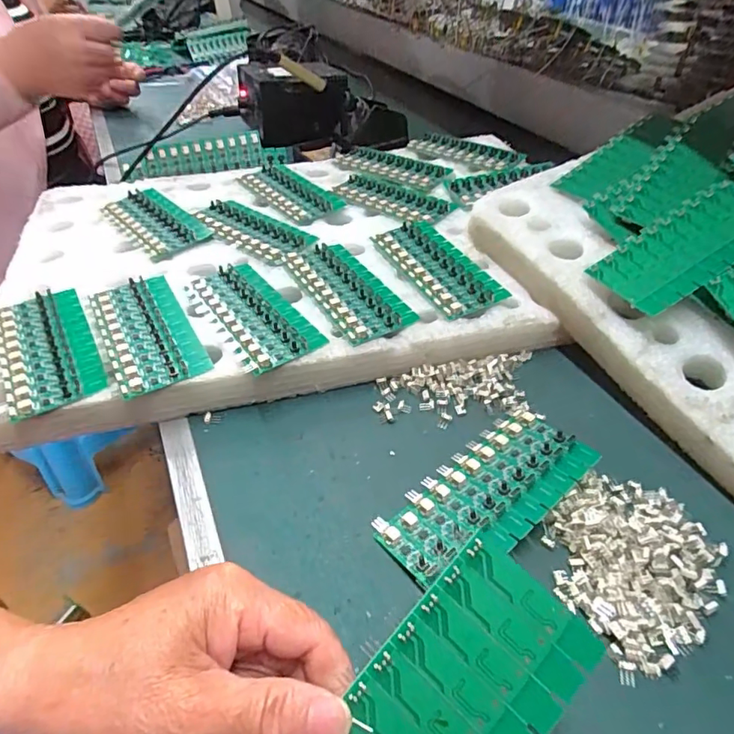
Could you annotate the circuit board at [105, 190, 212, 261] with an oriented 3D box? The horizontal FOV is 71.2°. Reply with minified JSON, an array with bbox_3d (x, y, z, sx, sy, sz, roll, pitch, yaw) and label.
[{"bbox_3d":[-0.217,-0.152,0.521,0.063,0.012,0.137,-31,51,-27],"label":"circuit board"}]

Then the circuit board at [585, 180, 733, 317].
[{"bbox_3d":[0.237,-0.088,0.372,0.135,0.004,0.064,-32,51,-6],"label":"circuit board"}]

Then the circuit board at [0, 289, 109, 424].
[{"bbox_3d":[-0.239,-0.015,0.383,0.061,0.008,0.133,-24,48,-22],"label":"circuit board"}]

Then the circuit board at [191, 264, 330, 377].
[{"bbox_3d":[-0.090,-0.046,0.410,0.060,0.006,0.135,-26,48,-23],"label":"circuit board"}]

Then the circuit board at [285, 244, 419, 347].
[{"bbox_3d":[-0.016,-0.070,0.435,0.063,0.009,0.137,-22,47,-20],"label":"circuit board"}]

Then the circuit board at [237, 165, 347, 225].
[{"bbox_3d":[-0.087,-0.198,0.572,0.060,0.006,0.135,-31,51,-27],"label":"circuit board"}]

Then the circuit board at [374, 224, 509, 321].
[{"bbox_3d":[0.061,-0.090,0.454,0.061,0.012,0.134,-21,47,-19],"label":"circuit board"}]

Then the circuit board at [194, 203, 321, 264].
[{"bbox_3d":[-0.113,-0.141,0.510,0.139,0.008,0.065,30,52,29],"label":"circuit board"}]

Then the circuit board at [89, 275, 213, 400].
[{"bbox_3d":[-0.170,-0.031,0.396,0.062,0.008,0.132,-23,47,-21],"label":"circuit board"}]

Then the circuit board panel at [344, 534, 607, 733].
[{"bbox_3d":[0.023,0.136,0.189,0.061,0.004,0.136,41,78,15],"label":"circuit board panel"}]

